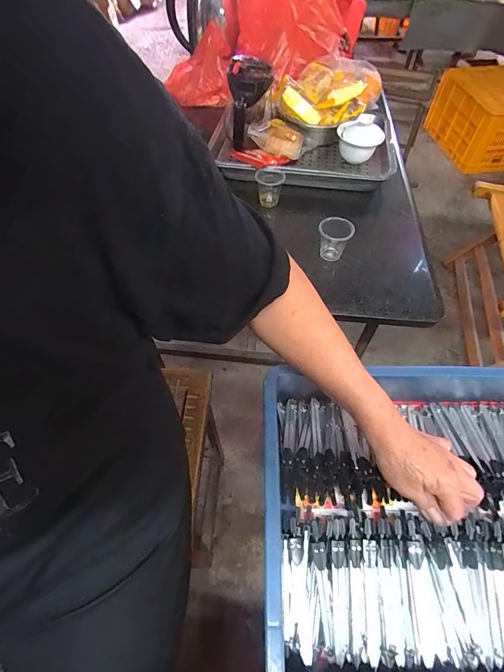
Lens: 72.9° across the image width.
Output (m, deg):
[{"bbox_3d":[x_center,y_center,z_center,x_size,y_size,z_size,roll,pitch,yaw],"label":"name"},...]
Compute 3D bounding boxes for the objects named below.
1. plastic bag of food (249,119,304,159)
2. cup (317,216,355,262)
[{"bbox_3d":[0.047,-0.370,0.643,0.096,0.038,0.056,36,63,22],"label":"plastic bag of food"},{"bbox_3d":[0.129,-0.150,0.541,0.051,0.055,0.046,18,58,13],"label":"cup"}]

